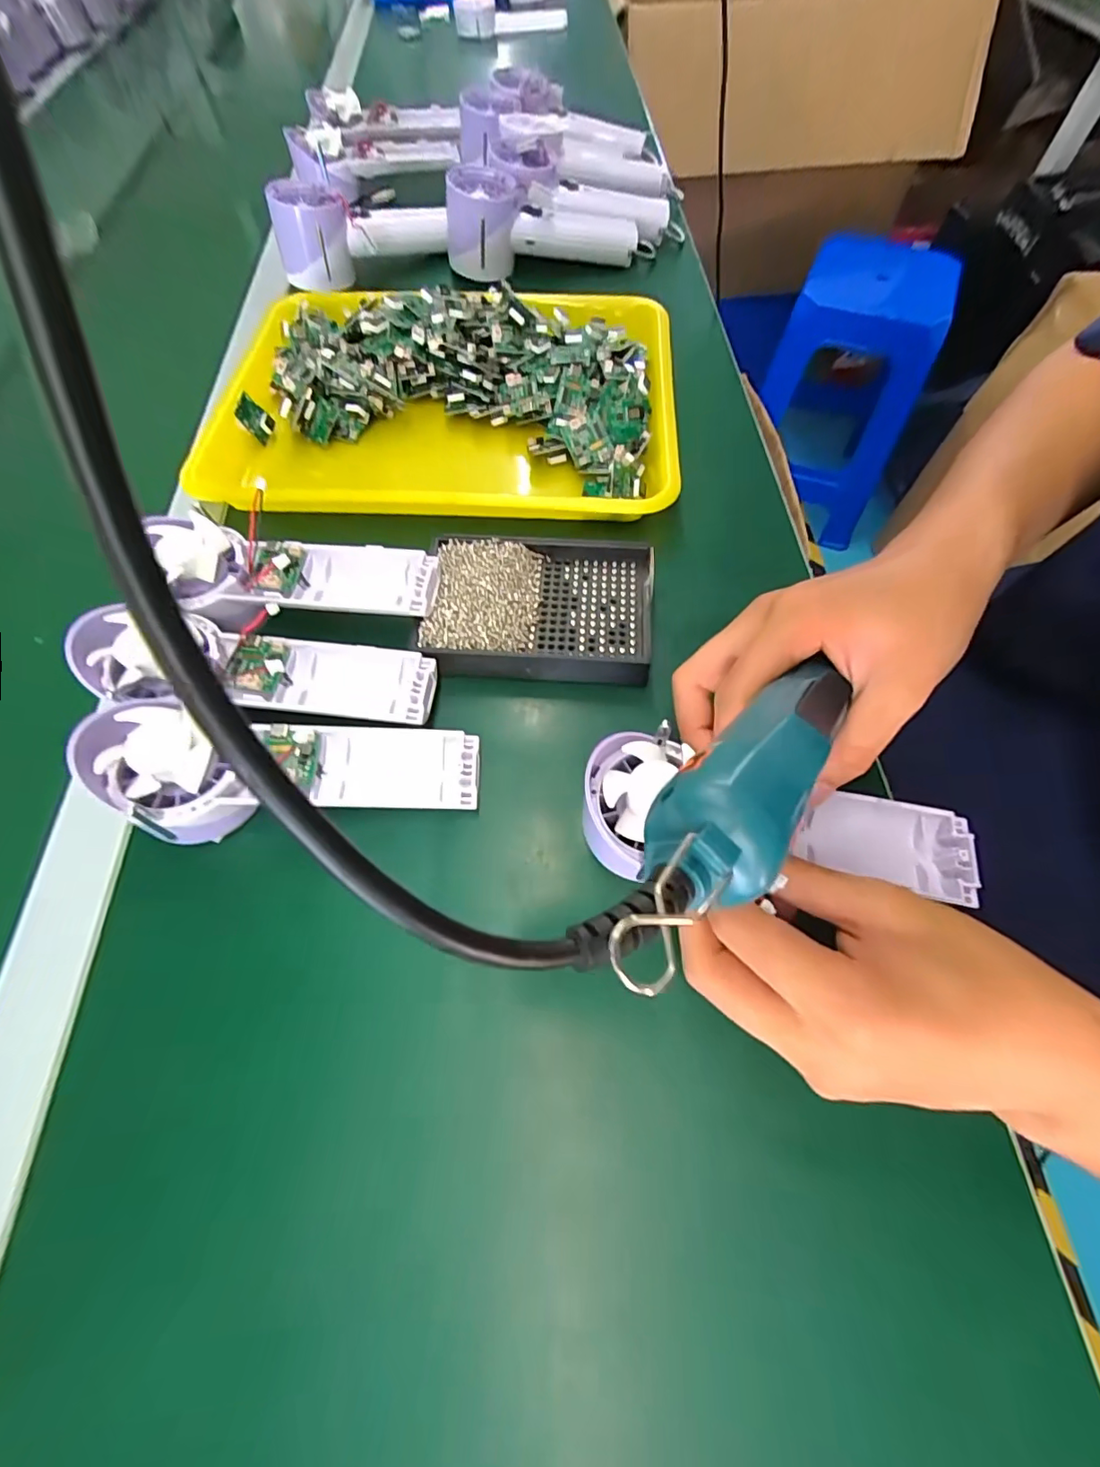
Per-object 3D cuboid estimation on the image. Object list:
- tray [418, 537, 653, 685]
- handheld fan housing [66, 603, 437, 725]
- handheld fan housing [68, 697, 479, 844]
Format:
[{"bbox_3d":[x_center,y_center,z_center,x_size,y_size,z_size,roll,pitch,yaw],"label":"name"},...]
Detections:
[{"bbox_3d":[-0.005,-0.076,0.314,0.129,0.024,0.090,1,64,2],"label":"tray"},{"bbox_3d":[-0.151,-0.038,0.274,0.170,0.034,0.051,2,64,2],"label":"handheld fan housing"},{"bbox_3d":[-0.124,0.012,0.253,0.173,0.051,0.067,-6,64,-2],"label":"handheld fan housing"}]

